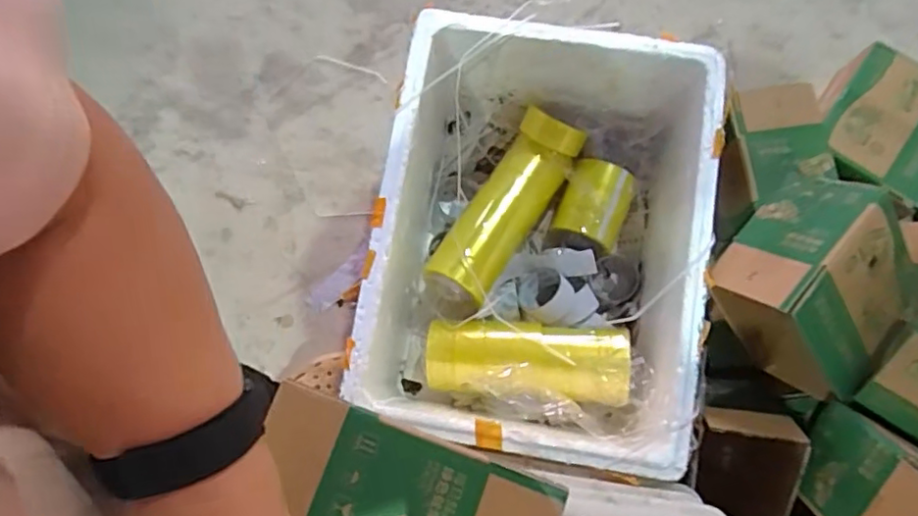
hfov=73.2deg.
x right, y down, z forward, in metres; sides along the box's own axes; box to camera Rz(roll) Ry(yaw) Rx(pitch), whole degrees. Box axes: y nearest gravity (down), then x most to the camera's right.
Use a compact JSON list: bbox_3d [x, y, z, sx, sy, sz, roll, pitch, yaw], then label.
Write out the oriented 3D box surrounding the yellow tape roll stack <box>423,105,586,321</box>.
[{"bbox_3d":[0.071,-0.071,1.029,0.113,0.104,0.366,31,81,7],"label":"yellow tape roll stack"}]

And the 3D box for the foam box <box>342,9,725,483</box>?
[{"bbox_3d":[0.116,-0.020,0.955,0.444,0.273,0.580,10,79,3],"label":"foam box"}]

